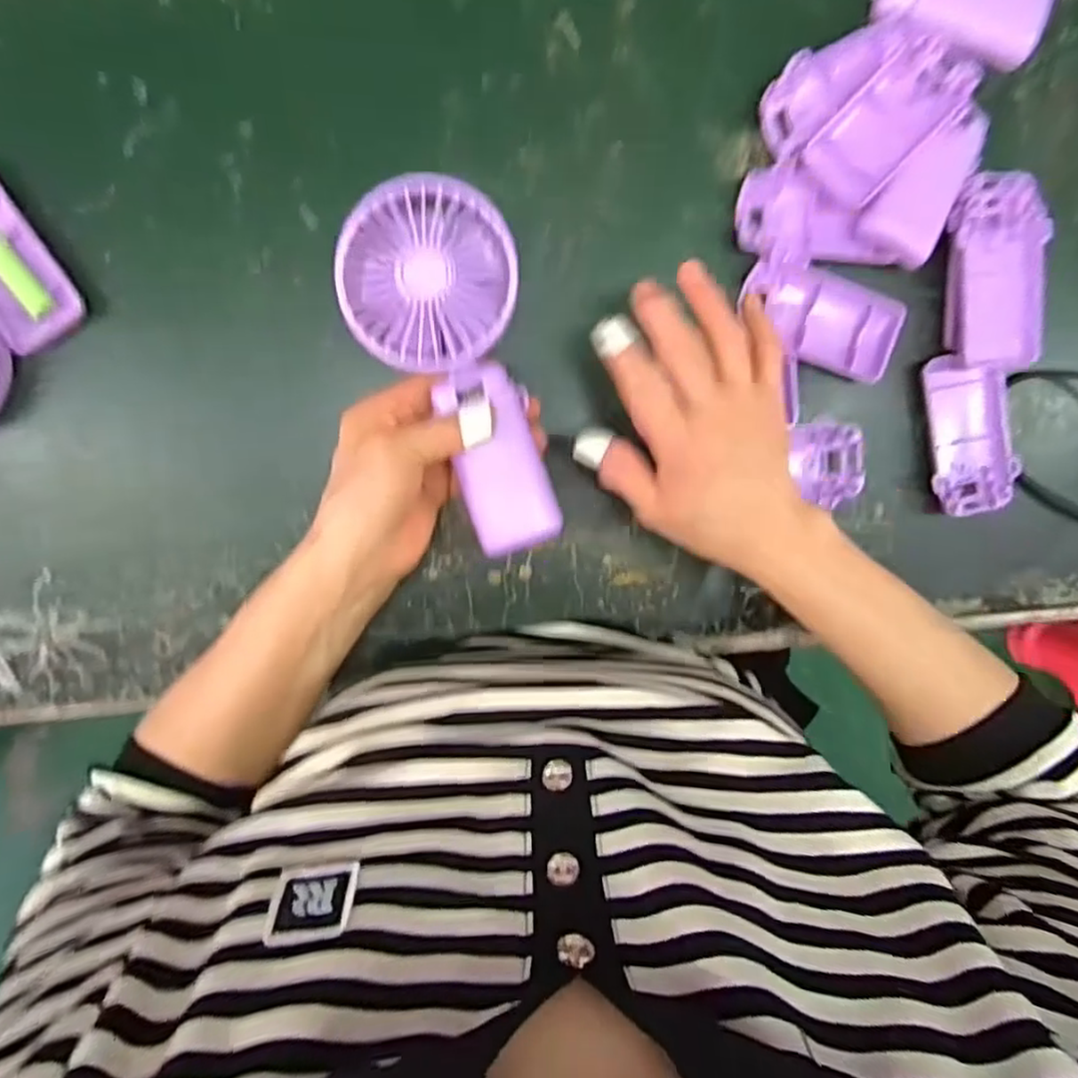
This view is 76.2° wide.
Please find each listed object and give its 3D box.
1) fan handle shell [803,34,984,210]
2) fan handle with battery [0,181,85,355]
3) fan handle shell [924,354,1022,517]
[{"bbox_3d":[0.188,-0.225,0.371,0.043,0.018,0.092,44,94,-9],"label":"fan handle shell"},{"bbox_3d":[-0.283,-0.150,0.360,0.046,0.012,0.096,-33,99,2],"label":"fan handle with battery"},{"bbox_3d":[0.256,-0.061,0.407,0.049,0.027,0.094,-11,99,-2],"label":"fan handle shell"}]

